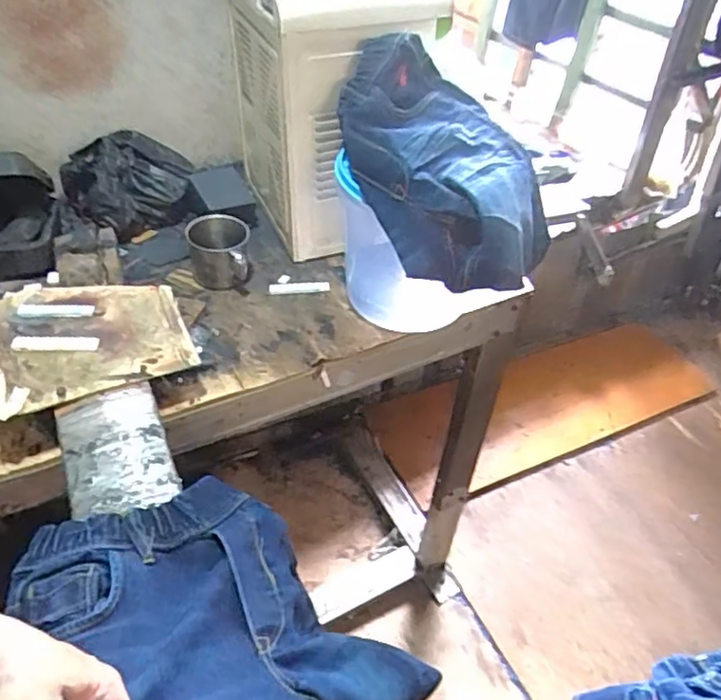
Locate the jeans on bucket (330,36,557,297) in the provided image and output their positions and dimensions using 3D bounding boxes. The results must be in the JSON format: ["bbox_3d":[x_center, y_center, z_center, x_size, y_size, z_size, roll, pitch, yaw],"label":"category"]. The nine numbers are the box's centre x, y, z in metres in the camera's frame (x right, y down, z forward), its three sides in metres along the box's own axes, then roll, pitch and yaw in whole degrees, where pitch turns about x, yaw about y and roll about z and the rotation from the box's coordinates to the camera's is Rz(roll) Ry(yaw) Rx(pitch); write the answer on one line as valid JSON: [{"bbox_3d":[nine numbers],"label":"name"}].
[{"bbox_3d":[0.096,-0.207,0.704,0.205,0.168,0.255,-10,45,-13],"label":"jeans on bucket"}]

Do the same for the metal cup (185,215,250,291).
[{"bbox_3d":[-0.194,-0.131,0.873,0.083,0.082,0.091,-1,44,1],"label":"metal cup"}]

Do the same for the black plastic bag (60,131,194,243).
[{"bbox_3d":[-0.344,-0.249,0.947,0.183,0.117,0.097,-18,47,-20],"label":"black plastic bag"}]

